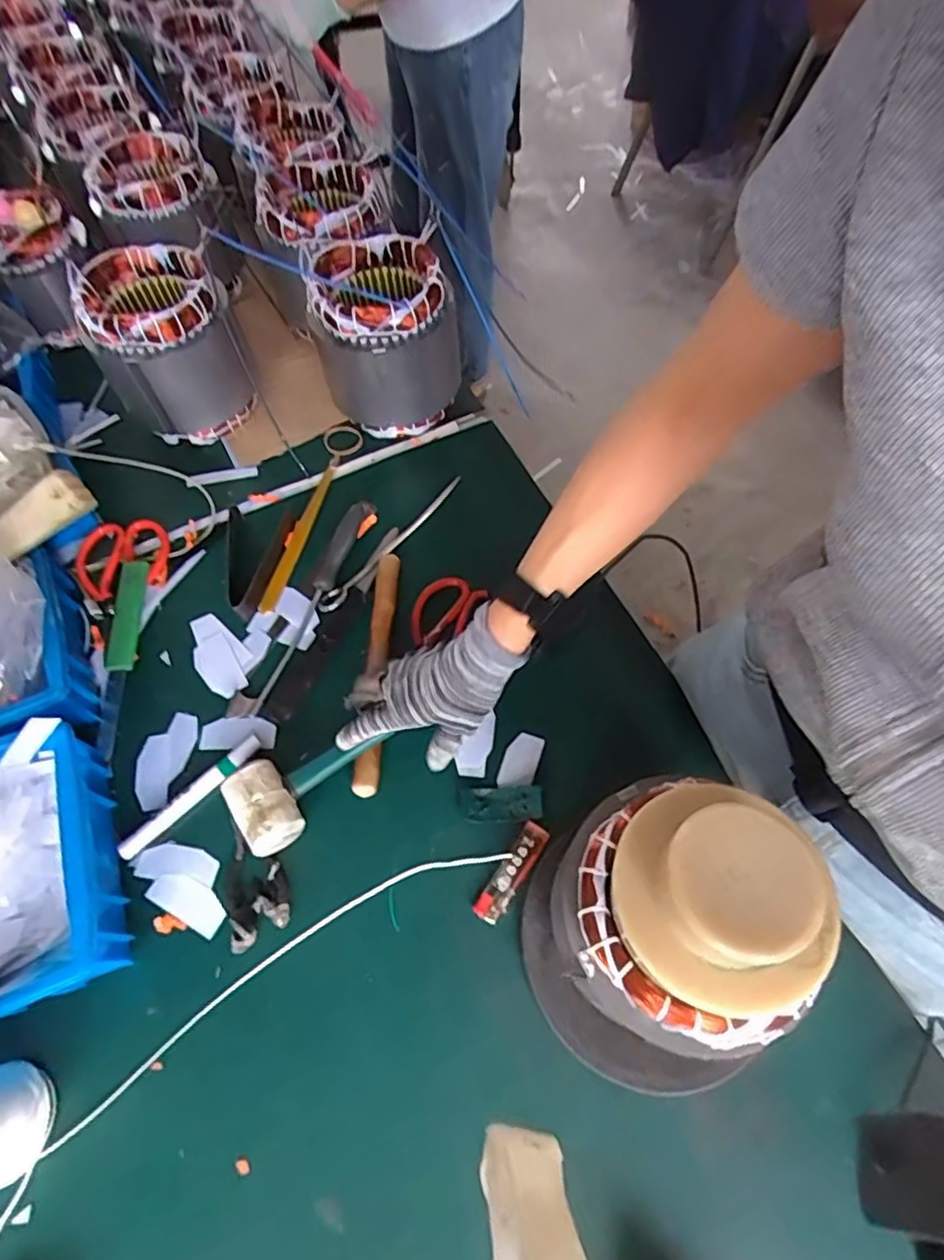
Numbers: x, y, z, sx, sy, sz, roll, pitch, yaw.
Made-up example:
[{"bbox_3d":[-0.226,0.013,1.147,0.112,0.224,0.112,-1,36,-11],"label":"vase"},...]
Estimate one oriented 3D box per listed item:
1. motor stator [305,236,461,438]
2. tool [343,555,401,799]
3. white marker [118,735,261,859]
[{"bbox_3d":[-0.101,-0.323,0.720,0.139,0.164,0.139,0,62,1],"label":"motor stator"},{"bbox_3d":[-0.092,0.030,0.614,0.026,0.022,0.253,0,62,3],"label":"tool"},{"bbox_3d":[-0.249,0.147,0.568,0.142,0.011,0.017,-40,67,-18],"label":"white marker"}]

